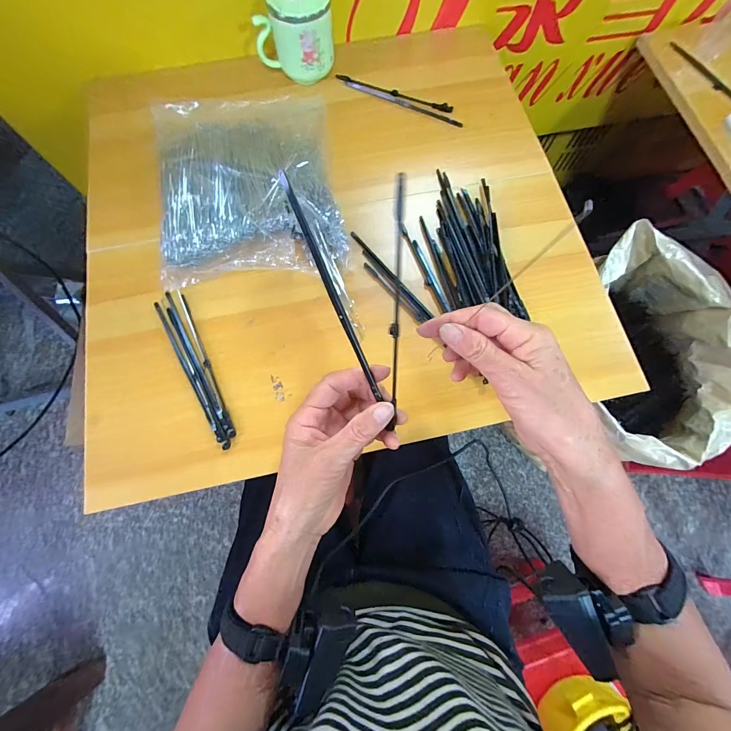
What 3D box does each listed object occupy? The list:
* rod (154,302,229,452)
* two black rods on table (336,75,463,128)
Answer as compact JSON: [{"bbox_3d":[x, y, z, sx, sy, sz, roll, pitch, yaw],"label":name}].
[{"bbox_3d":[-0.191,0.007,0.359,0.009,0.007,0.187,-31,77,-9],"label":"rod"},{"bbox_3d":[0.048,-0.377,0.467,0.192,0.009,0.028,26,75,6],"label":"two black rods on table"}]

